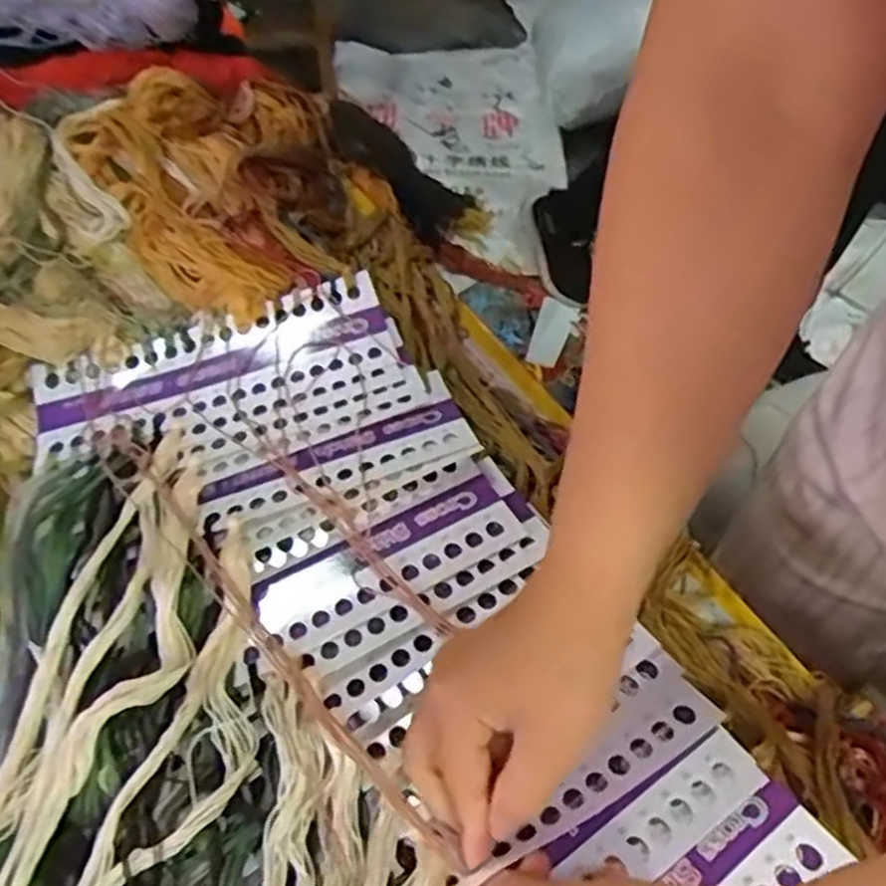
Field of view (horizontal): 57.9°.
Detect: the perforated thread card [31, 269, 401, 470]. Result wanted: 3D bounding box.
[{"bbox_3d":[-0.158,-0.055,0.550,0.243,0.011,0.075,-20,59,-6],"label":"perforated thread card"}]

